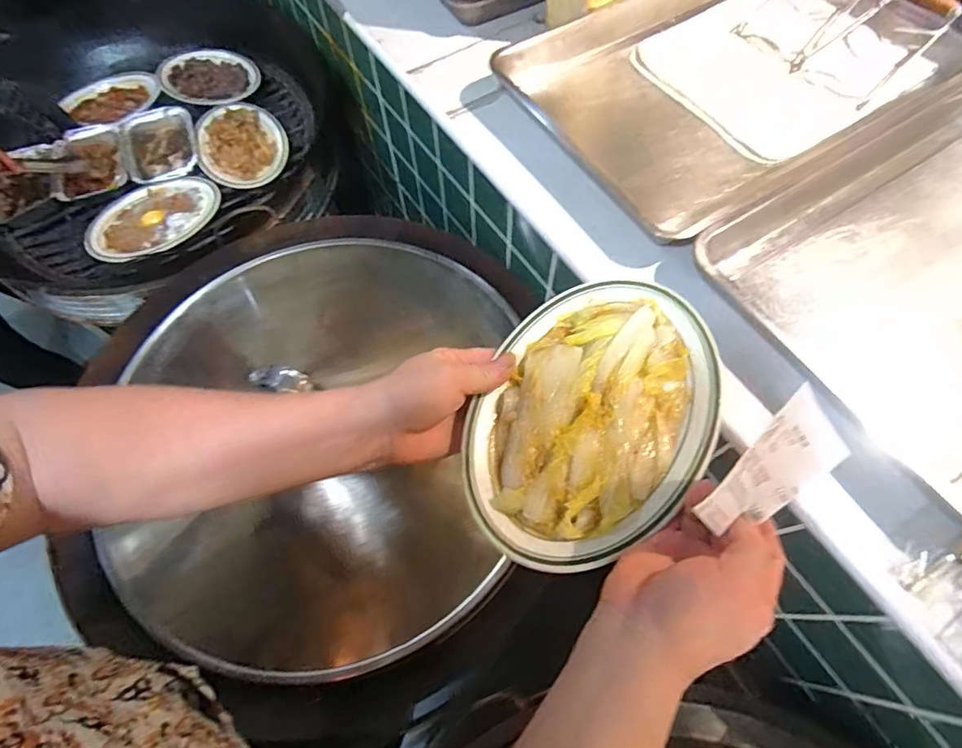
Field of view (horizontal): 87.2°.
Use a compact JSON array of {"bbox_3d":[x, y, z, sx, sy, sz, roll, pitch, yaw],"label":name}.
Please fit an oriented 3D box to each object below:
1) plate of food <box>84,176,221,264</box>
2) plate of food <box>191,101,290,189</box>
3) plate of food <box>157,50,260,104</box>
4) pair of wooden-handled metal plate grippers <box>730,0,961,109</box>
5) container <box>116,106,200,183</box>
[{"bbox_3d":[-0.633,-0.305,0.975,0.247,0.027,0.172,-25,71,-9],"label":"plate of food"},{"bbox_3d":[-0.499,-0.478,1.045,0.177,0.029,0.240,-26,71,-9],"label":"plate of food"},{"bbox_3d":[-0.624,-0.669,1.133,0.236,0.024,0.156,9,70,4],"label":"plate of food"},{"bbox_3d":[0.535,-0.523,0.744,0.222,0.059,0.235,-39,74,-13],"label":"pair of wooden-handled metal plate grippers"},{"bbox_3d":[-0.670,-0.477,1.059,0.149,0.041,0.201,-23,71,-8],"label":"container"}]

